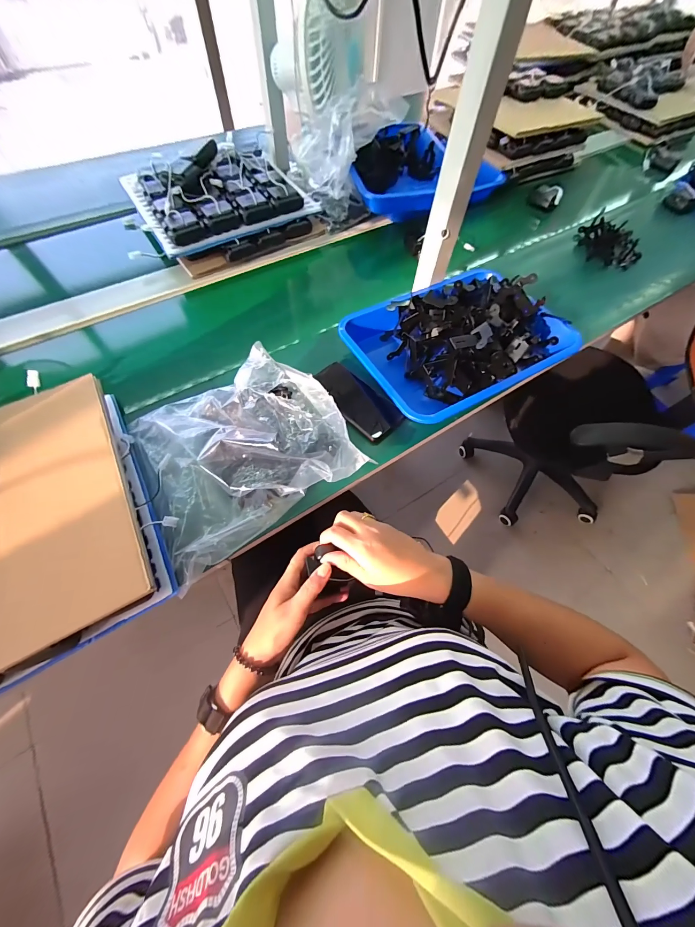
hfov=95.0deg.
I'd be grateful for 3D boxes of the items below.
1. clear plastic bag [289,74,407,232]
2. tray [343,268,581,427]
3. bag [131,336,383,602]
[{"bbox_3d":[0.003,-0.682,0.711,0.229,0.195,0.121,-39,71,-20],"label":"clear plastic bag"},{"bbox_3d":[0.190,-0.227,0.555,0.358,0.103,0.272,-25,67,-14],"label":"tray"},{"bbox_3d":[-0.146,-0.041,0.437,0.283,0.104,0.259,-26,67,-15],"label":"bag"}]

